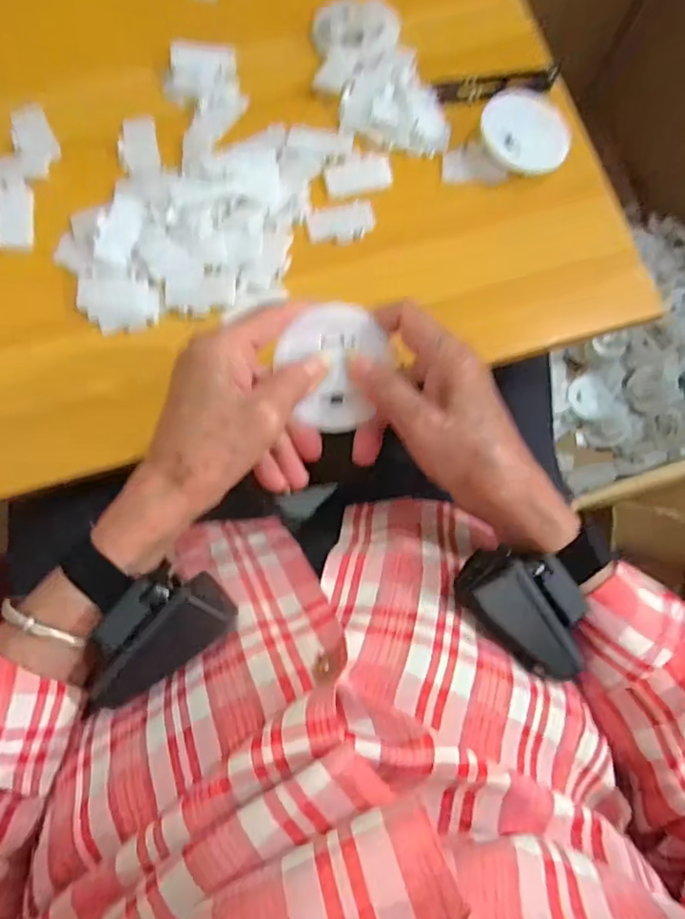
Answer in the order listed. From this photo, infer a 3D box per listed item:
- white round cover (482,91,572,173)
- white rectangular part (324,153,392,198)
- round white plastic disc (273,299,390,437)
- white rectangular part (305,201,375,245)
[{"bbox_3d":[0.133,-0.236,0.410,0.064,0.014,0.065,0,77,1],"label":"white round cover"},{"bbox_3d":[0.012,-0.208,0.414,0.048,0.004,0.027,-13,77,-2],"label":"white rectangular part"},{"bbox_3d":[-0.008,-0.052,0.316,0.059,0.008,0.069,14,97,-6],"label":"round white plastic disc"},{"bbox_3d":[-0.001,-0.170,0.406,0.048,0.004,0.030,-17,77,-3],"label":"white rectangular part"}]

